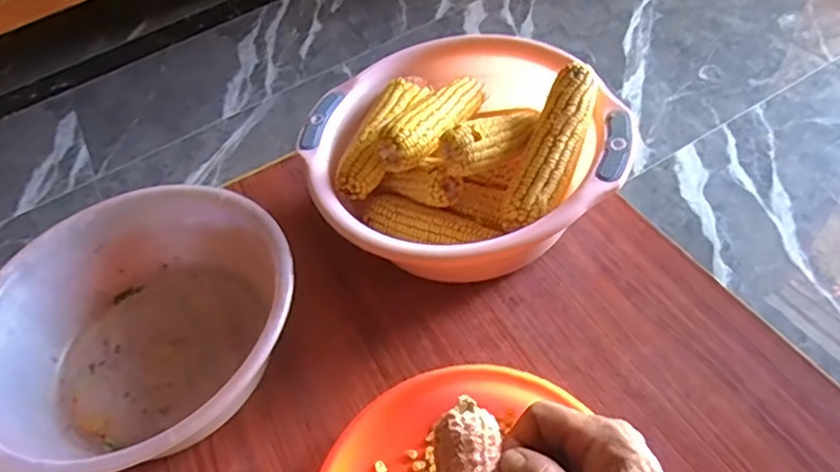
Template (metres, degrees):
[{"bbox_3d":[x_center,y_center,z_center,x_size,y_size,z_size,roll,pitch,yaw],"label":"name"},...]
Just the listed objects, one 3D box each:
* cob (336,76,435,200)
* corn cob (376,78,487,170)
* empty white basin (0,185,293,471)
[{"bbox_3d":[-0.036,-0.105,0.599,0.045,0.041,0.159,15,56,21],"label":"cob"},{"bbox_3d":[0.018,-0.120,0.580,0.047,0.038,0.141,24,55,23],"label":"corn cob"},{"bbox_3d":[-0.245,0.088,0.532,0.268,0.098,0.263,-5,51,7],"label":"empty white basin"}]

